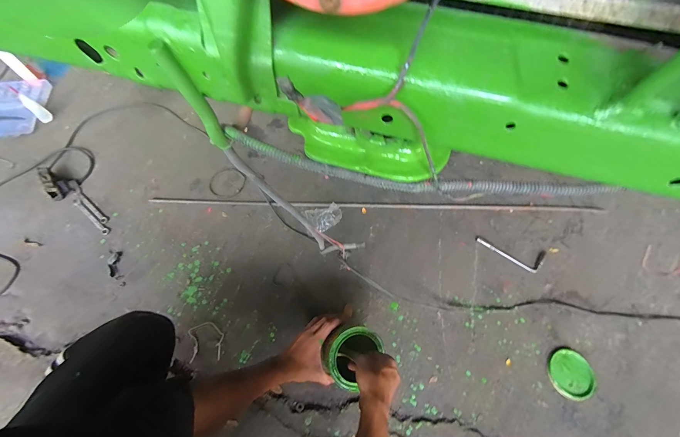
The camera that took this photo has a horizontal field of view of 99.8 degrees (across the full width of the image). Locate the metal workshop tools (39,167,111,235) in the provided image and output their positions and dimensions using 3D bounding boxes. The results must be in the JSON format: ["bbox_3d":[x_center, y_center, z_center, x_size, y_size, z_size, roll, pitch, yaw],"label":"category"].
[{"bbox_3d":[-0.710,-0.058,0.762,0.290,0.043,0.066,31,66,14],"label":"metal workshop tools"}]

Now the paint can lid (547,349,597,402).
[{"bbox_3d":[0.494,0.334,0.612,0.093,0.007,0.090,1,62,-1],"label":"paint can lid"}]

